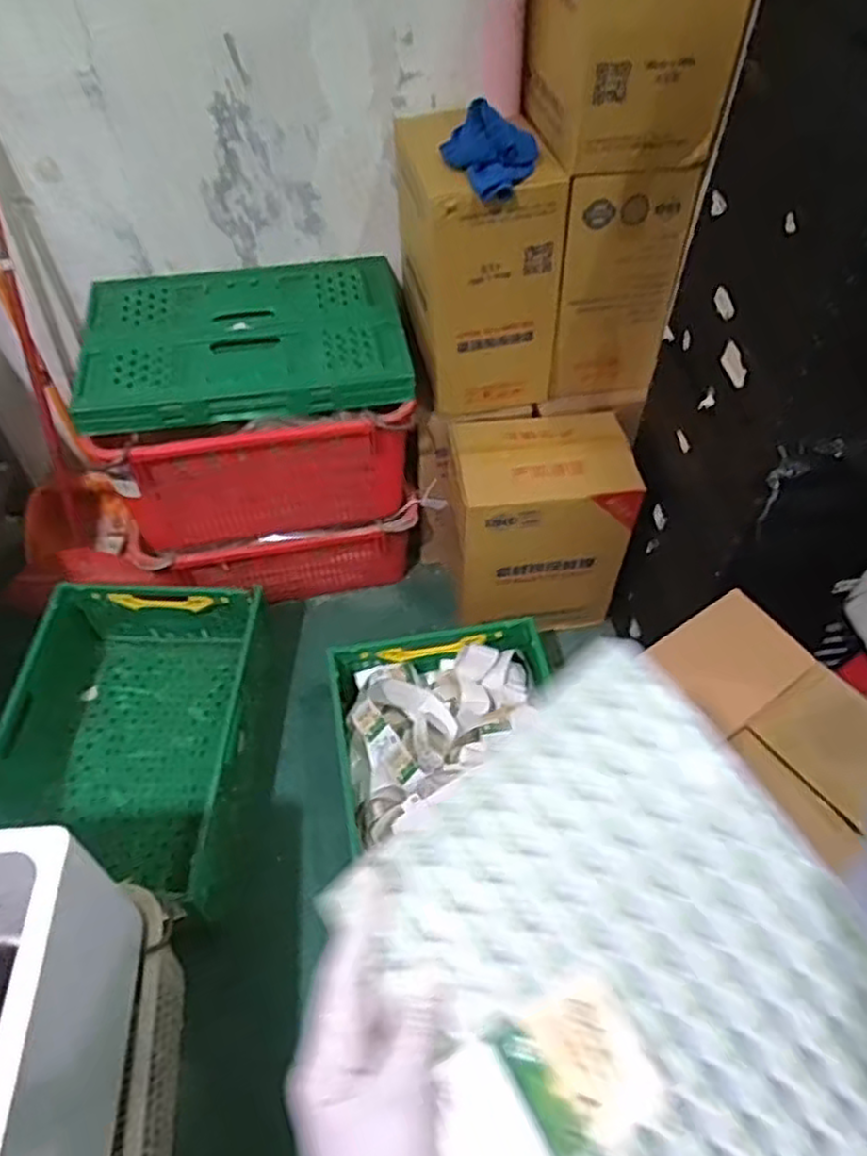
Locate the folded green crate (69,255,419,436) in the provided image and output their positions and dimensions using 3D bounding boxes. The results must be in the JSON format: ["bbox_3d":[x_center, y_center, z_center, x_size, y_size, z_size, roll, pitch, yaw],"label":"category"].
[{"bbox_3d":[-0.349,-0.457,1.407,0.586,0.071,0.403,-9,52,-7],"label":"folded green crate"}]

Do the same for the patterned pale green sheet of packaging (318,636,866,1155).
[{"bbox_3d":[0.109,0.193,0.353,0.196,0.020,0.266,-37,83,-12],"label":"patterned pale green sheet of packaging"}]

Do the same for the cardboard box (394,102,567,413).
[{"bbox_3d":[0.076,-0.582,1.361,0.240,0.423,0.314,-10,52,-8],"label":"cardboard box"}]

